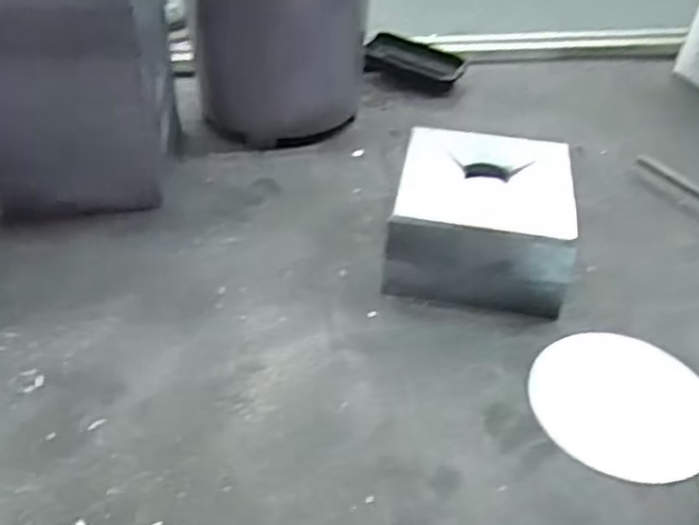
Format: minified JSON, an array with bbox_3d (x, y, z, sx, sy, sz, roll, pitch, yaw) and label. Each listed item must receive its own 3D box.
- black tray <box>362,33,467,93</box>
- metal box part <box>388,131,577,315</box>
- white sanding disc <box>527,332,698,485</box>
[{"bbox_3d":[0.071,-0.219,0.800,0.108,0.034,0.043,16,42,13],"label":"black tray"},{"bbox_3d":[0.097,-0.036,0.554,0.132,0.073,0.132,8,40,5],"label":"metal box part"},{"bbox_3d":[0.178,0.089,0.473,0.114,0.006,0.110,2,40,-2],"label":"white sanding disc"}]

